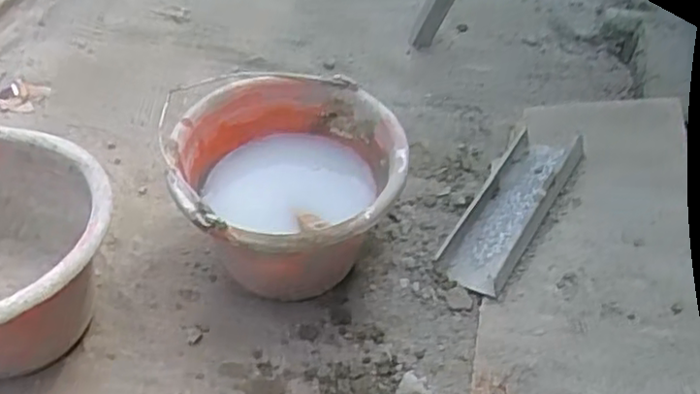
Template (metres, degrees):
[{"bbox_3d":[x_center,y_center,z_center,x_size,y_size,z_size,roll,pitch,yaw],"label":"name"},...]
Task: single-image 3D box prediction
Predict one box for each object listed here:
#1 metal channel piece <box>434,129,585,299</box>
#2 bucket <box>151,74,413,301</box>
[{"bbox_3d":[0.191,0.012,0.829,0.089,0.041,0.240,28,53,21],"label":"metal channel piece"},{"bbox_3d":[-0.074,0.001,0.740,0.243,0.163,0.224,1,48,-1],"label":"bucket"}]

